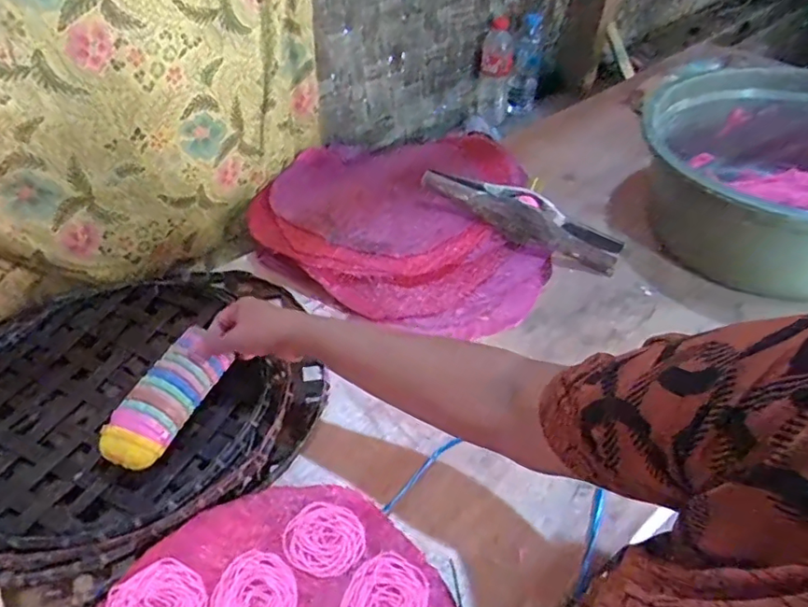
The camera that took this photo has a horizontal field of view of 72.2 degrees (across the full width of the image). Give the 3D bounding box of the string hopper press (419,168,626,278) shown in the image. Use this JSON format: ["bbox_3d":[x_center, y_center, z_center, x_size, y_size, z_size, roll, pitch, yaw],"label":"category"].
[{"bbox_3d":[0.182,-0.135,0.858,0.320,0.047,0.079,24,50,0],"label":"string hopper press"}]

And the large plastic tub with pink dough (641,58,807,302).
[{"bbox_3d":[0.558,-0.183,0.828,0.376,0.178,0.382,-1,47,1],"label":"large plastic tub with pink dough"}]

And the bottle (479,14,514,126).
[{"bbox_3d":[0.203,-0.508,1.224,0.071,0.217,0.068,3,25,5],"label":"bottle"}]

